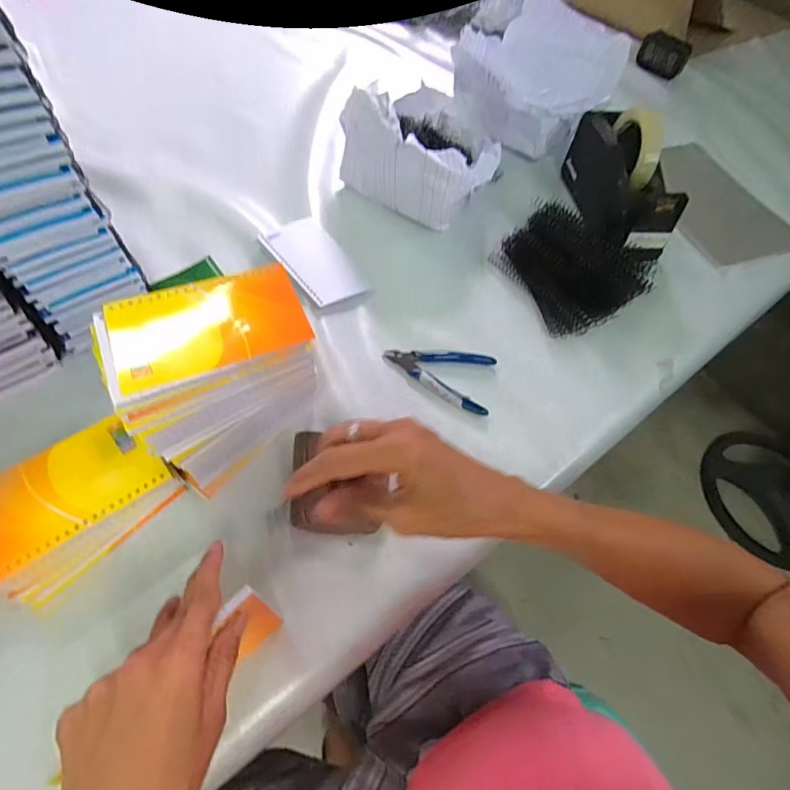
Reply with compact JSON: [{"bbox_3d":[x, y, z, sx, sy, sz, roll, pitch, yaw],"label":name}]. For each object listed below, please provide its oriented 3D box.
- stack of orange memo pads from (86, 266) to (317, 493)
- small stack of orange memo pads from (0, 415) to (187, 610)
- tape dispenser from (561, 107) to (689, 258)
[{"bbox_3d":[-0.139,-0.007,0.369,0.146,0.145,0.100,-26,65,-20],"label":"stack of orange memo pads"},{"bbox_3d":[-0.249,0.087,0.350,0.136,0.060,0.088,-38,68,-24],"label":"small stack of orange memo pads"},{"bbox_3d":[0.300,-0.282,0.582,0.083,0.111,0.219,-2,59,-6],"label":"tape dispenser"}]

